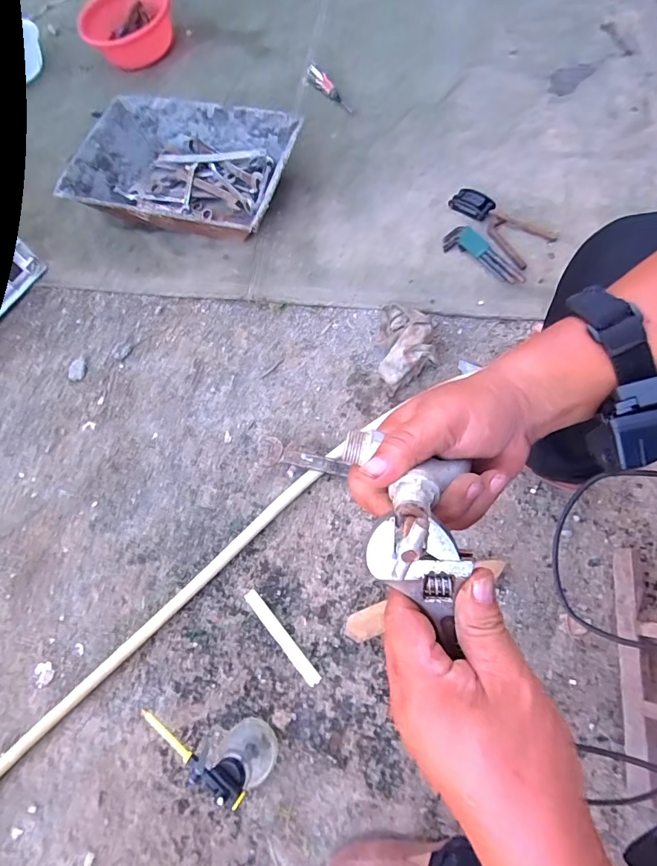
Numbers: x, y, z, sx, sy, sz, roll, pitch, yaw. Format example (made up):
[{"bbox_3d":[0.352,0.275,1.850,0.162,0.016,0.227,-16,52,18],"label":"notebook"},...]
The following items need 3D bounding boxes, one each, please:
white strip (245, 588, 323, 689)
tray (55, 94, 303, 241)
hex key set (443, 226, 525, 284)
[{"bbox_3d":[-0.077,0.332,0.712,0.021,0.006,0.176,-41,71,-9],"label":"white strip"},{"bbox_3d":[-0.306,-0.566,0.942,0.453,0.154,0.311,18,73,13],"label":"tray"},{"bbox_3d":[0.316,-0.355,0.890,0.177,0.018,0.062,44,93,15],"label":"hex key set"}]

